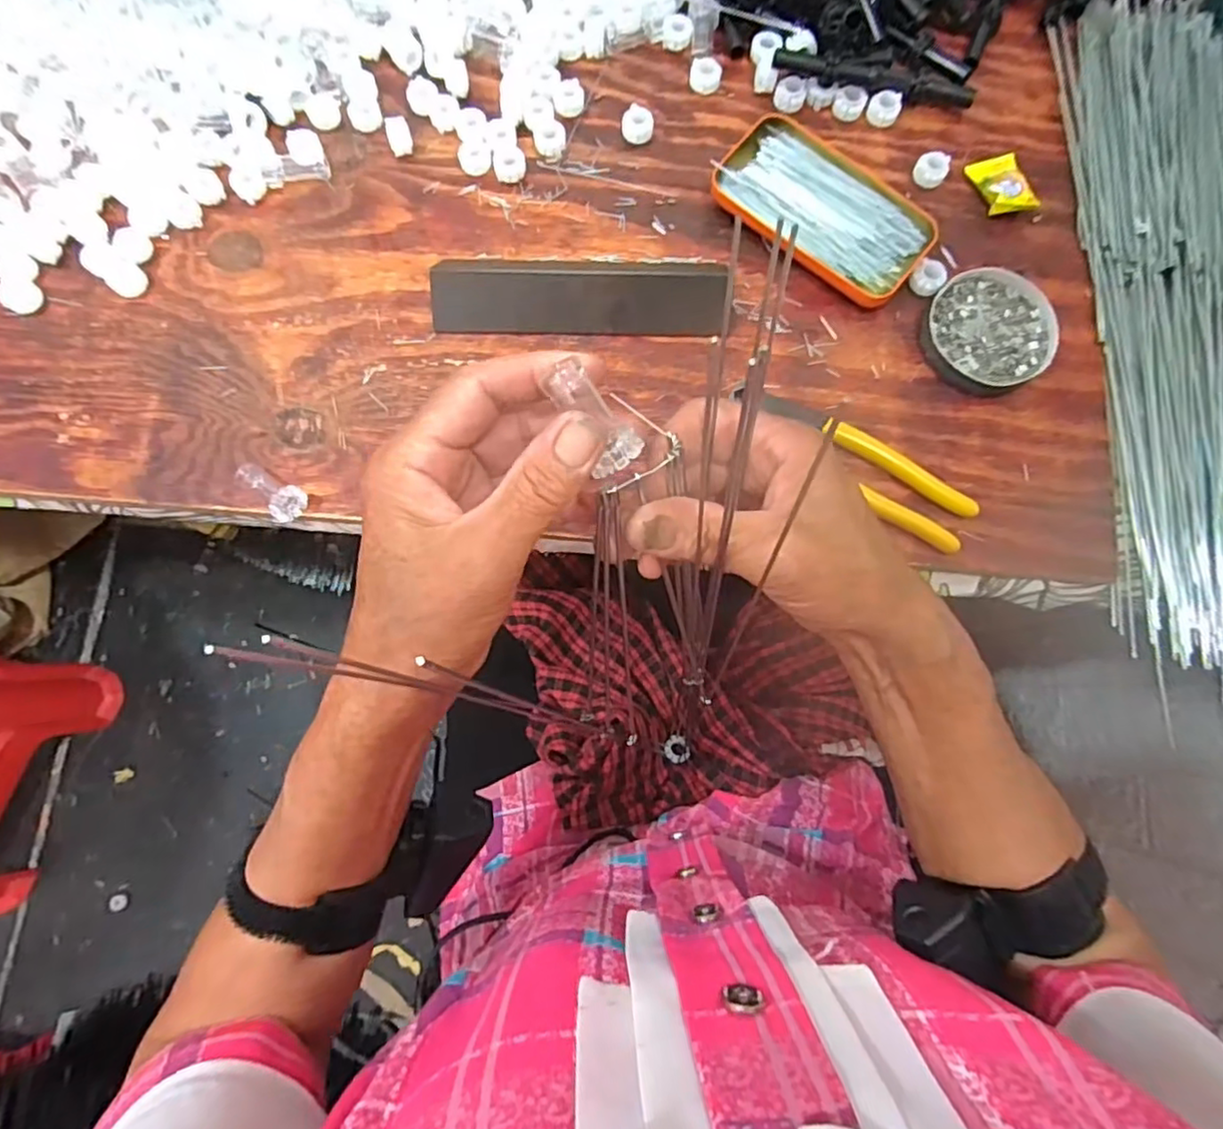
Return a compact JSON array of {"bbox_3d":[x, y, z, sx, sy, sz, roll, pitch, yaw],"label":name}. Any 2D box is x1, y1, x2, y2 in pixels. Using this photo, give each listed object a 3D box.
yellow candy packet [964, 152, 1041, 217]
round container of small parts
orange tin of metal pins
[{"bbox_3d":[0.271,-0.263,0.441,0.030,0.016,0.051,-14,80,-3],"label":"yellow candy packet"},{"bbox_3d":[0.246,-0.154,0.420,0.080,0.015,0.081,0,80,0],"label":"round container of small parts"},{"bbox_3d":[0.142,-0.237,0.434,0.145,0.018,0.080,41,82,6],"label":"orange tin of metal pins"}]

